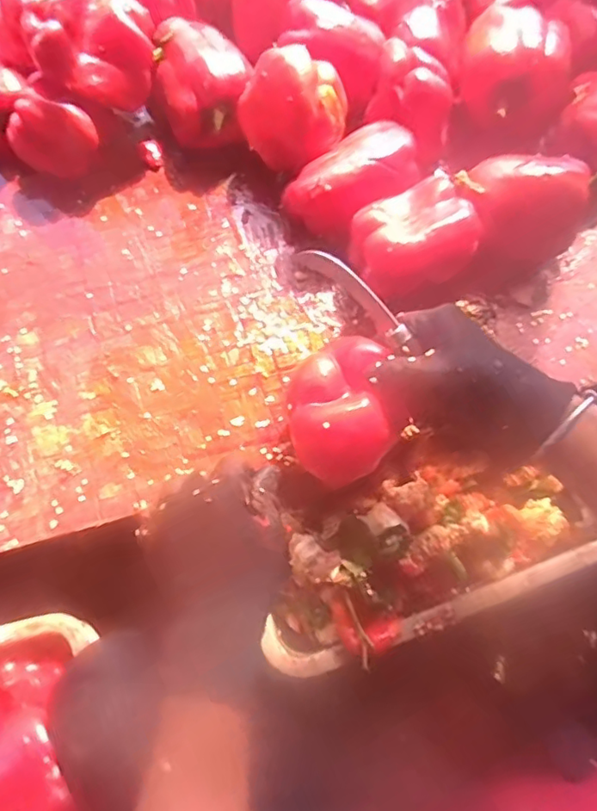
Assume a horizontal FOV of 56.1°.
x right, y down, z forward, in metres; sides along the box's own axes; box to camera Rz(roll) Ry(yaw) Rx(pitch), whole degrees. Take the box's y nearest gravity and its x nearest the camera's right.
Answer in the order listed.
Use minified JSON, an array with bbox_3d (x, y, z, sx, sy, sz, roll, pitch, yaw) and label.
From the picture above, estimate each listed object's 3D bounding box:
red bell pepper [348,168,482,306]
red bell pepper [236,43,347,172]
[{"bbox_3d":[0.100,-0.139,0.491,0.105,0.083,0.085,-30,71,-10],"label":"red bell pepper"},{"bbox_3d":[-0.005,-0.276,0.509,0.099,0.070,0.088,-4,69,0],"label":"red bell pepper"}]

